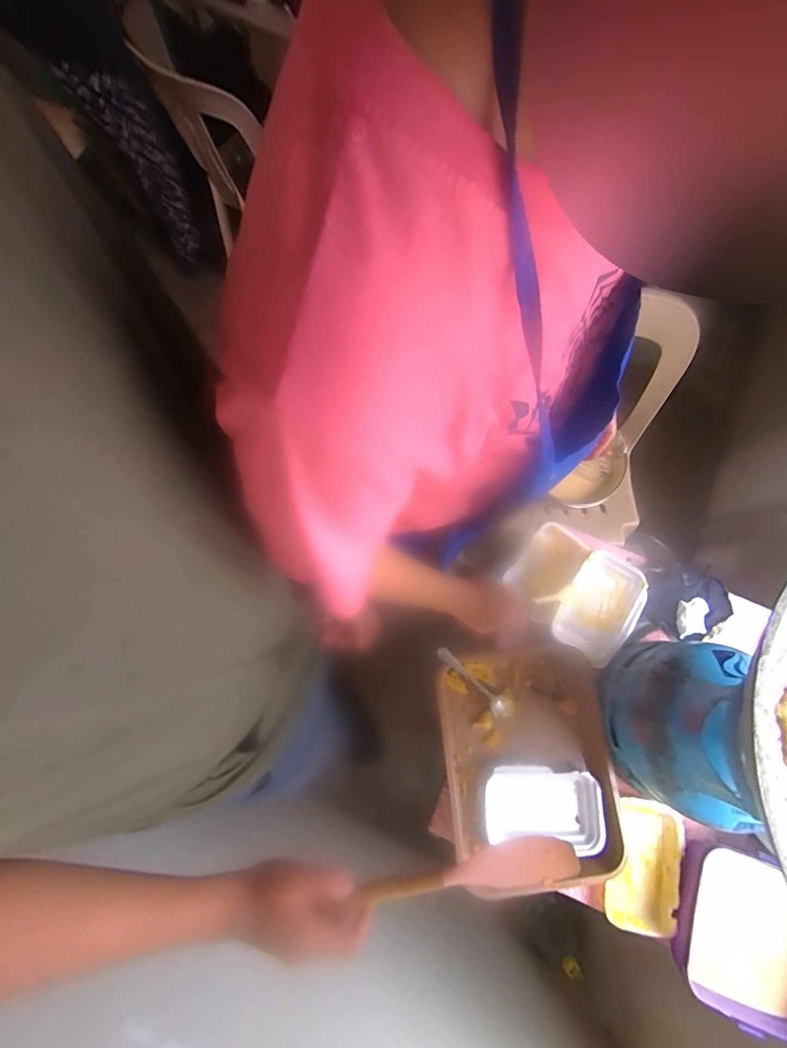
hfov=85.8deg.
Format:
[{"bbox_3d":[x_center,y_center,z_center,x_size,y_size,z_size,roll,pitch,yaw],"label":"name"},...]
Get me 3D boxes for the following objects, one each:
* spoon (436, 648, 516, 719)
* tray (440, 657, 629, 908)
[{"bbox_3d":[0.149,0.282,0.741,0.199,0.023,0.037,43,77,-14],"label":"spoon"},{"bbox_3d":[0.228,0.414,0.735,0.299,0.044,0.374,-4,74,-2],"label":"tray"}]

